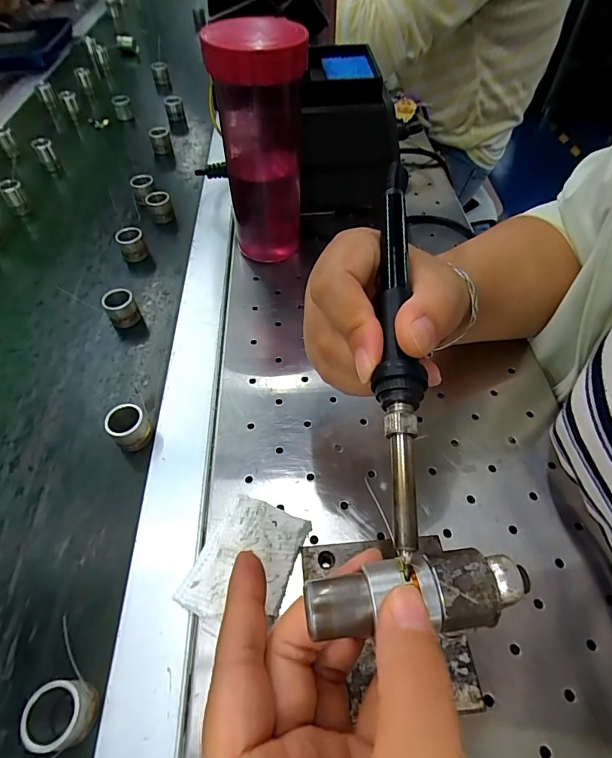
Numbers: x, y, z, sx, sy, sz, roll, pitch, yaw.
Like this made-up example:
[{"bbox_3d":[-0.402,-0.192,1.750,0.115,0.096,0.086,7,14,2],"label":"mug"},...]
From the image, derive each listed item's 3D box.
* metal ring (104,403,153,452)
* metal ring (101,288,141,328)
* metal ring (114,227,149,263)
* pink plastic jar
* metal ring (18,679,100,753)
[{"bbox_3d":[-0.116,0.034,0.282,0.024,0.025,0.025,-1,53,1],"label":"metal ring"},{"bbox_3d":[-0.153,-0.058,0.352,0.024,0.028,0.024,-1,53,1],"label":"metal ring"},{"bbox_3d":[-0.167,-0.130,0.408,0.024,0.026,0.024,-1,53,1],"label":"metal ring"},{"bbox_3d":[-0.031,-0.173,0.336,0.066,0.176,0.079,-9,54,-4],"label":"pink plastic jar"},{"bbox_3d":[-0.110,0.153,0.192,0.026,0.024,0.024,-1,53,1],"label":"metal ring"}]

